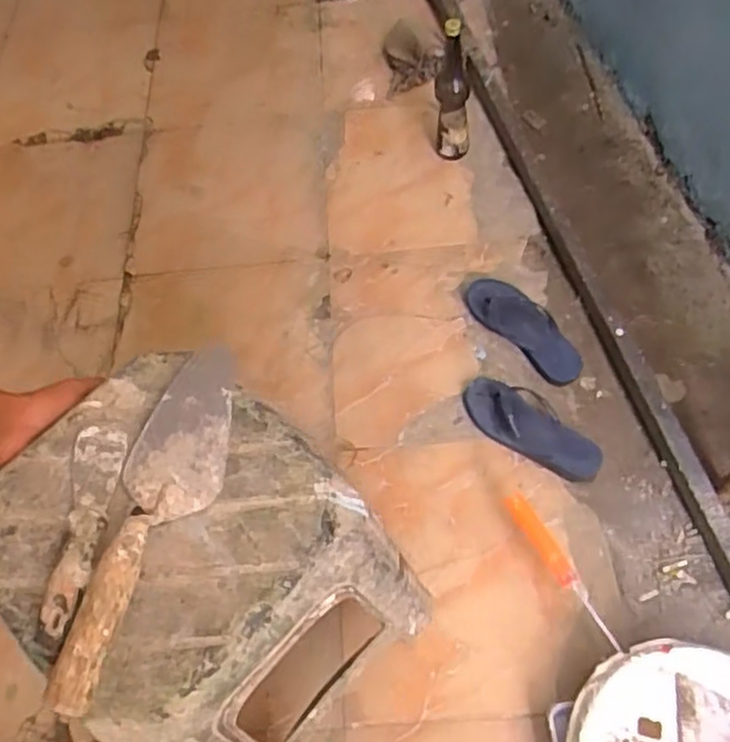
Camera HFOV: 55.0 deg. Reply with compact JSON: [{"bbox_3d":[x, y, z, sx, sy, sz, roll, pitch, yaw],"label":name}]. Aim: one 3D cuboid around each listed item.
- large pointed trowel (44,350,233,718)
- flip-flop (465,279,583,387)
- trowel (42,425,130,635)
[{"bbox_3d":[-0.172,0.112,0.566,0.081,0.037,0.302,6,54,12],"label":"large pointed trowel"},{"bbox_3d":[0.271,-0.072,1.189,0.228,0.084,0.026,42,10,12],"label":"flip-flop"},{"bbox_3d":[-0.231,0.123,0.573,0.043,0.015,0.177,-3,50,0],"label":"trowel"}]

